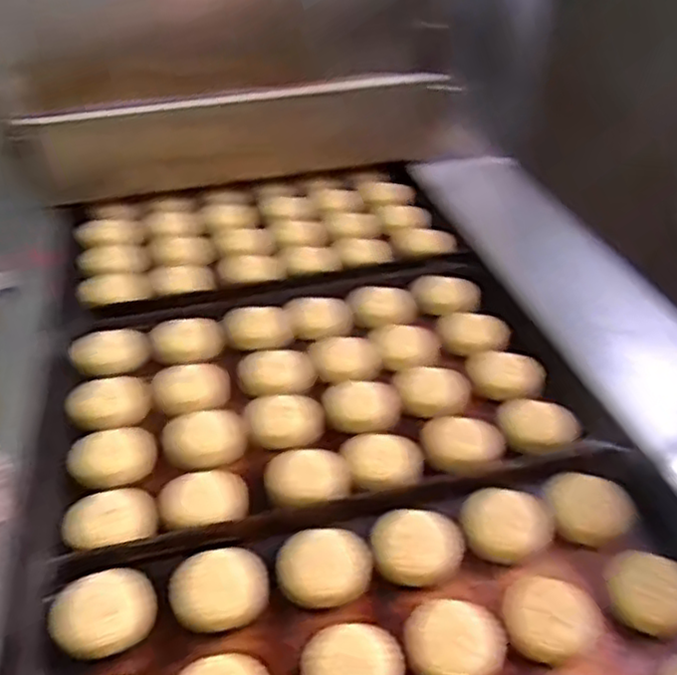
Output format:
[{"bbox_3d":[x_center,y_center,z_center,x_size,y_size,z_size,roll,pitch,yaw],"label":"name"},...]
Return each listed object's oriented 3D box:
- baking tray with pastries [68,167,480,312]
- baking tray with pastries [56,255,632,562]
[{"bbox_3d":[-0.131,-0.183,1.151,0.601,0.044,0.328,-11,37,-13],"label":"baking tray with pastries"},{"bbox_3d":[-0.031,0.052,0.875,0.590,0.051,0.407,-9,37,-11],"label":"baking tray with pastries"}]

